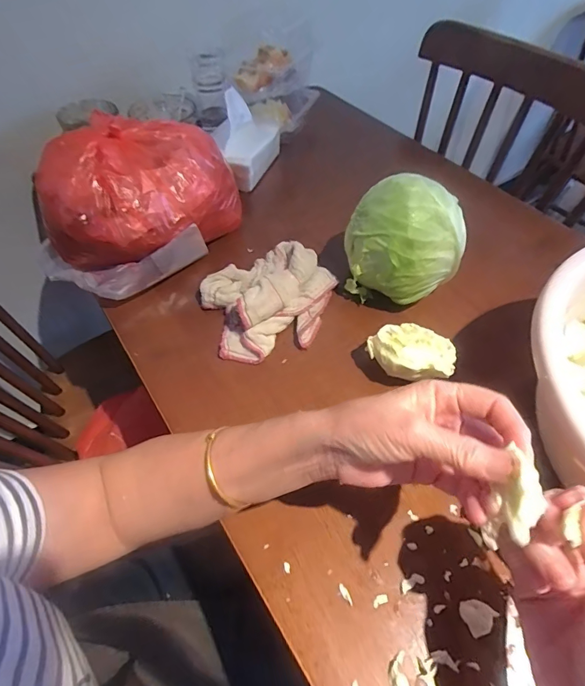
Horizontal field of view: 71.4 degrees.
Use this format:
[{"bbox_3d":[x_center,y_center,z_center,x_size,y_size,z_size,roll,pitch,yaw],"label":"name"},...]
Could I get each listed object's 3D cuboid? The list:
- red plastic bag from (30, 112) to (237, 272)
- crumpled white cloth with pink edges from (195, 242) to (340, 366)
[{"bbox_3d":[-0.187,-0.189,0.504,0.162,0.135,0.195,26,59,19],"label":"red plastic bag"},{"bbox_3d":[-0.026,-0.057,0.476,0.163,0.041,0.140,-29,58,-18],"label":"crumpled white cloth with pink edges"}]

